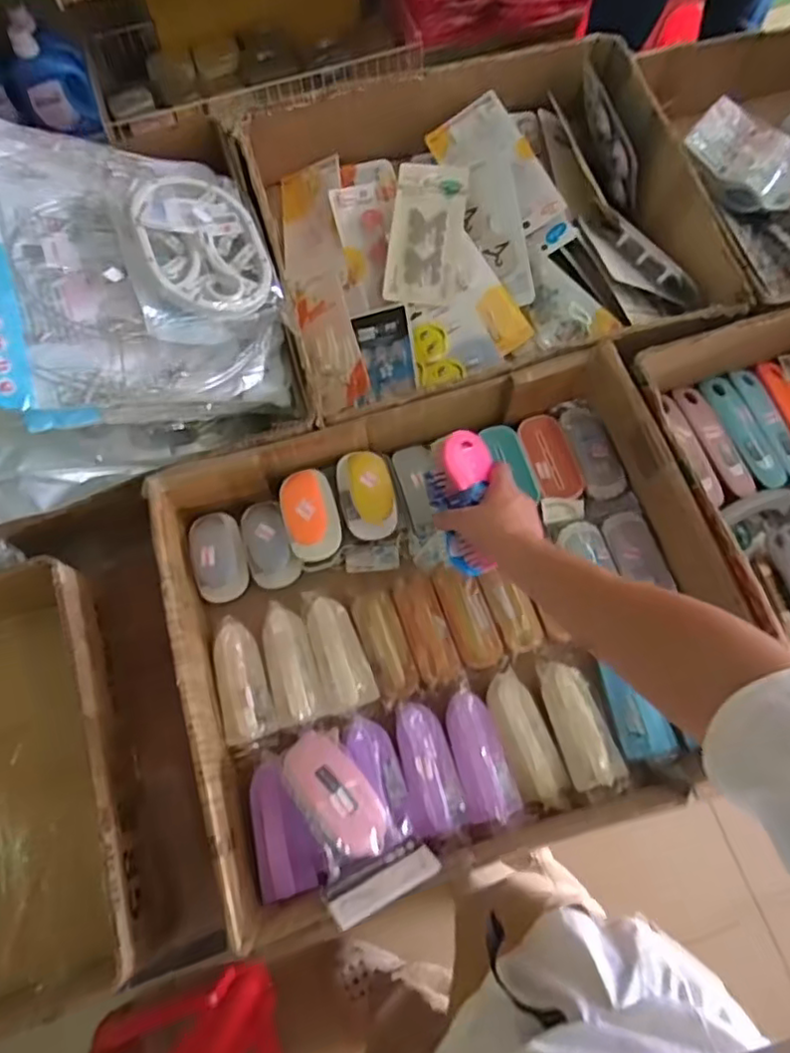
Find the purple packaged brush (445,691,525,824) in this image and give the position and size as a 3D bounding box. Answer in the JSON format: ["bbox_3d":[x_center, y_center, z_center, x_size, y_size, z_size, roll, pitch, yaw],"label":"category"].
[{"bbox_3d":[0.094,0.250,0.691,0.057,0.040,0.133,-15,73,-5],"label":"purple packaged brush"}]

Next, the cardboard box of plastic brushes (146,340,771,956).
[{"bbox_3d":[0.057,0.097,0.720,0.570,0.140,0.490,-17,73,-5],"label":"cardboard box of plastic brushes"}]

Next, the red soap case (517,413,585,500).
[{"bbox_3d":[0.202,-0.089,0.816,0.056,0.024,0.119,-15,73,-5],"label":"red soap case"}]

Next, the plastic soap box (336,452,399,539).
[{"bbox_3d":[-0.034,-0.045,0.757,0.063,0.051,0.108,-14,73,-4],"label":"plastic soap box"}]

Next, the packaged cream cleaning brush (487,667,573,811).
[{"bbox_3d":[0.147,0.237,0.699,0.055,0.035,0.151,-19,73,-6],"label":"packaged cream cleaning brush"}]

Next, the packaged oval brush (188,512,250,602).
[{"bbox_3d":[-0.220,0.033,0.775,0.062,0.050,0.111,-13,72,-4],"label":"packaged oval brush"}]

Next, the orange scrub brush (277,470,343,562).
[{"bbox_3d":[-0.102,-0.014,0.755,0.063,0.040,0.107,-14,72,-4],"label":"orange scrub brush"}]

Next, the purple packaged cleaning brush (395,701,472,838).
[{"bbox_3d":[0.036,0.261,0.688,0.058,0.037,0.133,-15,73,-5],"label":"purple packaged cleaning brush"}]

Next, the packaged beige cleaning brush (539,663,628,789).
[{"bbox_3d":[0.207,0.216,0.697,0.059,0.036,0.139,-16,73,-5],"label":"packaged beige cleaning brush"}]

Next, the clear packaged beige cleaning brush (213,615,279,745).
[{"bbox_3d":[-0.179,0.177,0.720,0.058,0.044,0.136,-17,73,-5],"label":"clear packaged beige cleaning brush"}]

